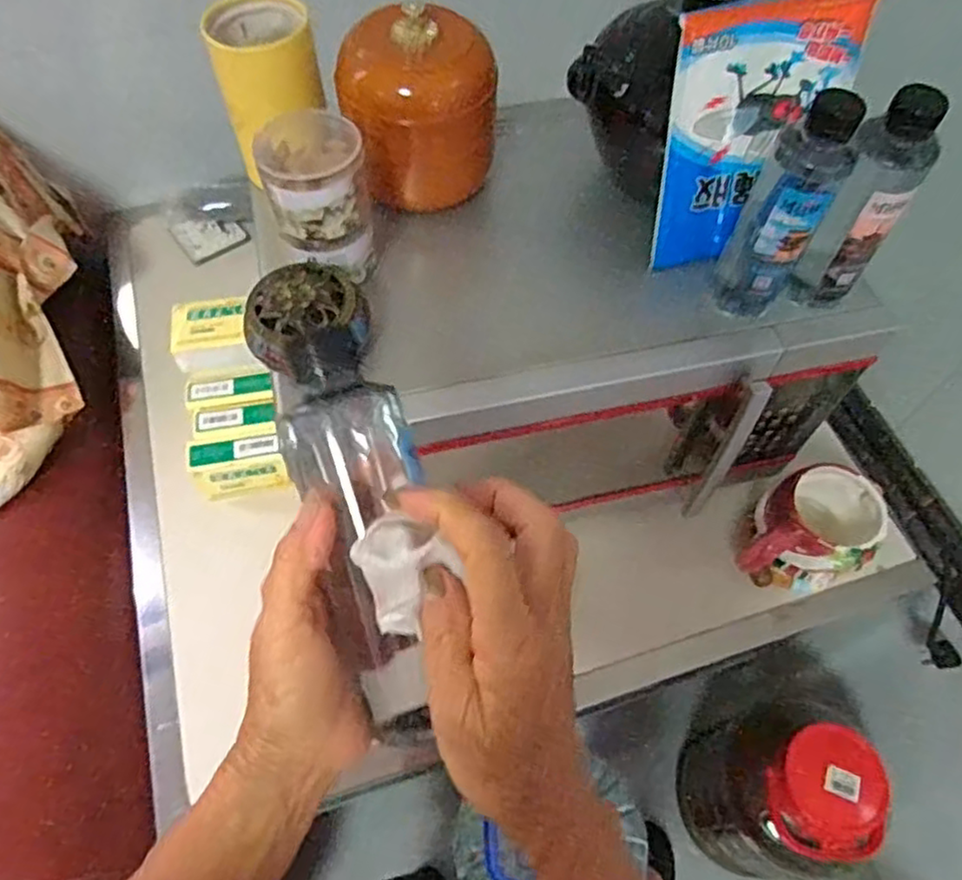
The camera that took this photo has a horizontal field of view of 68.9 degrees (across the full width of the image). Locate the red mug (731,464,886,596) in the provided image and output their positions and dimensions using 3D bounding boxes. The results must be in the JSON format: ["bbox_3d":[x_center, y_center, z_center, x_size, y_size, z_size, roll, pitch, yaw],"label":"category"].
[{"bbox_3d":[0.327,0.097,0.716,0.142,0.100,0.102,-20,62,-13],"label":"red mug"}]

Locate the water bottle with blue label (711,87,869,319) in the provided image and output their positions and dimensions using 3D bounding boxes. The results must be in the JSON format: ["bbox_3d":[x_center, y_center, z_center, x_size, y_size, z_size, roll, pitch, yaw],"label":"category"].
[{"bbox_3d":[0.216,-0.158,0.507,0.054,0.171,0.045,28,63,14],"label":"water bottle with blue label"}]

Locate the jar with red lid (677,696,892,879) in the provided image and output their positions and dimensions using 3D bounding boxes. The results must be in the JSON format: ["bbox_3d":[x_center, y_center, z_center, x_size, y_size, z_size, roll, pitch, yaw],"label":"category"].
[{"bbox_3d":[0.403,0.492,0.978,0.177,0.357,0.167,1,60,-1],"label":"jar with red lid"}]

